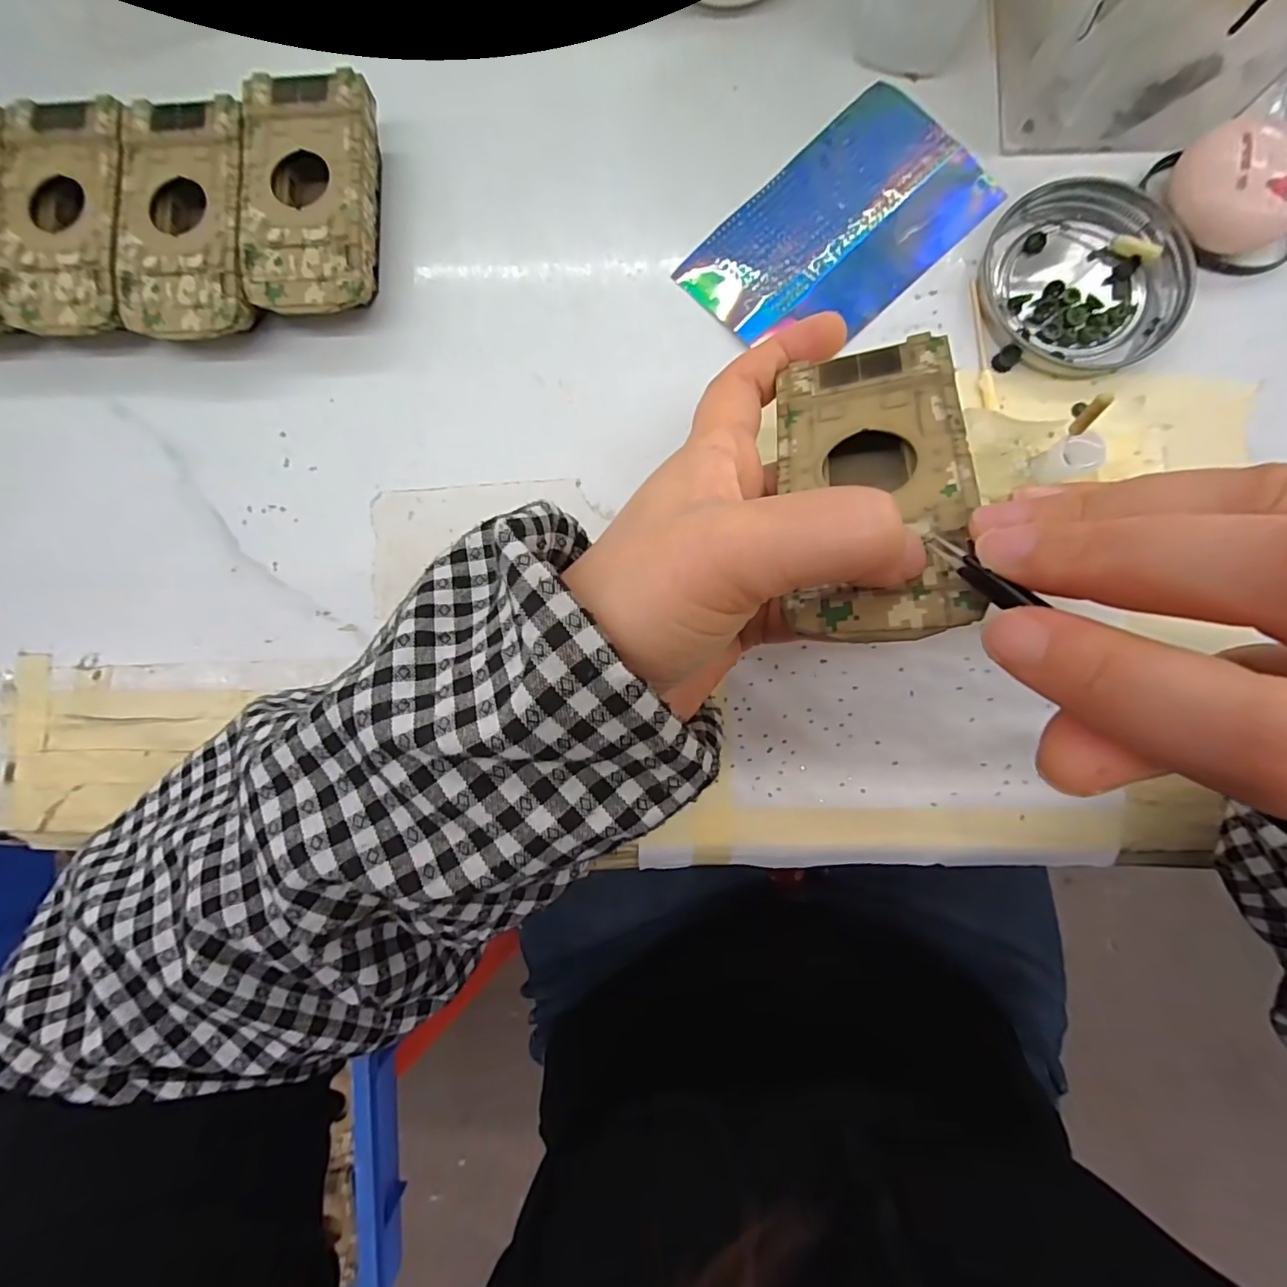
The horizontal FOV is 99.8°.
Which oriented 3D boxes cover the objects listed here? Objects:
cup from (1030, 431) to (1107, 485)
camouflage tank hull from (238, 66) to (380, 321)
[{"bbox_3d":[0.139,-0.060,0.177,0.012,0.016,0.013,0,86,2],"label":"cup"},{"bbox_3d":[-0.137,-0.183,0.229,0.050,0.026,0.095,0,86,3],"label":"camouflage tank hull"}]

